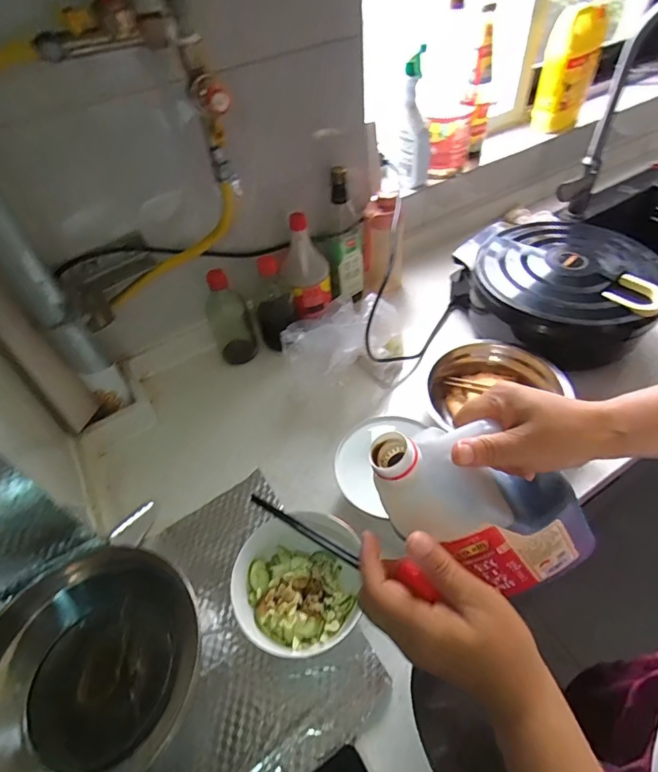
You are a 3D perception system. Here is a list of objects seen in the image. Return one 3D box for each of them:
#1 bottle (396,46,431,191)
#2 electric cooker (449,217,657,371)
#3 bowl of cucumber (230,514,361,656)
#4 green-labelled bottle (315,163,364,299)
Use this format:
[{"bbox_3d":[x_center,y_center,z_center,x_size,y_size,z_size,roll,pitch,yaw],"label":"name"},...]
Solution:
[{"bbox_3d":[0.149,-0.508,0.860,0.092,0.219,0.046,27,57,26],"label":"bottle"},{"bbox_3d":[0.382,-0.170,0.776,0.322,0.115,0.294,11,51,14],"label":"electric cooker"},{"bbox_3d":[-0.039,0.231,0.517,0.142,0.079,0.148,-3,49,3],"label":"bowl of cucumber"},{"bbox_3d":[0.023,-0.271,0.831,0.078,0.249,0.067,5,50,10],"label":"green-labelled bottle"}]

